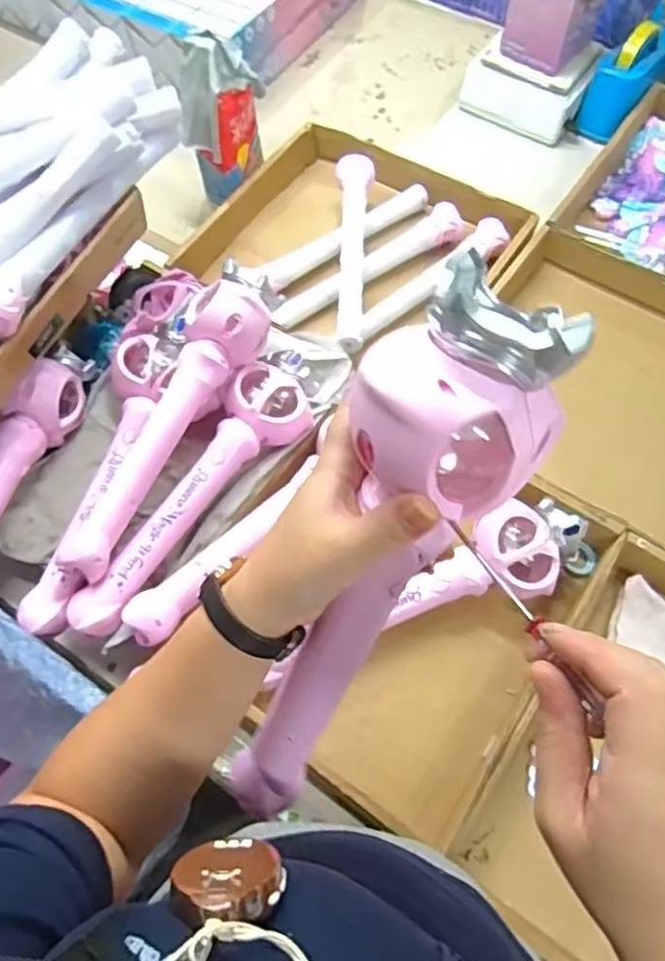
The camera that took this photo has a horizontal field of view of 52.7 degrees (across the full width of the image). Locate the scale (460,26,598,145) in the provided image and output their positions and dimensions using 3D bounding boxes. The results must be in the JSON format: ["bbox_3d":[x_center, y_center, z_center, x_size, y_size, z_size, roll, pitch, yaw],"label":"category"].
[{"bbox_3d":[0.298,-0.611,1.029,0.180,0.075,0.140,28,68,16],"label":"scale"}]

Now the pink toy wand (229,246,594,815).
[{"bbox_3d":[0.022,0.063,0.358,0.071,0.347,0.076,35,37,19],"label":"pink toy wand"}]

